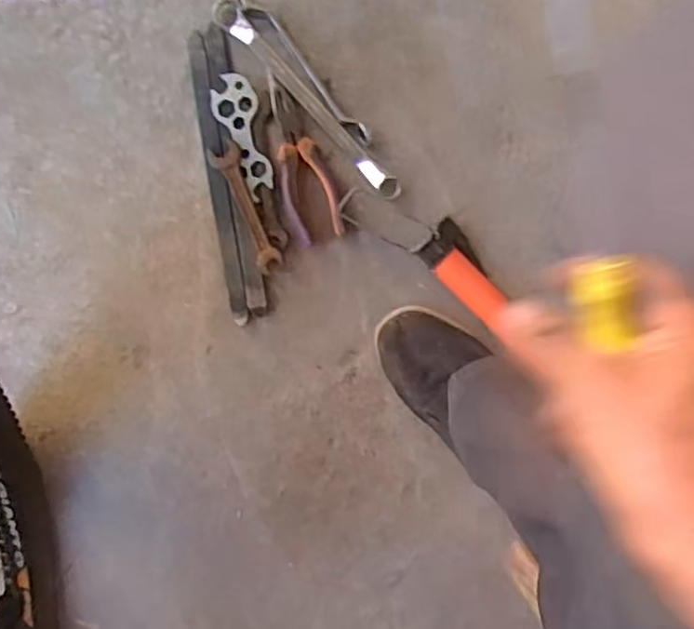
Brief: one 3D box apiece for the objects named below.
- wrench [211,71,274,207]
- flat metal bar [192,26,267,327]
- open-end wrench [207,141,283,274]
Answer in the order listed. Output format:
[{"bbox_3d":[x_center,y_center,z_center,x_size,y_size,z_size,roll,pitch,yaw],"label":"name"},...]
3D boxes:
[{"bbox_3d":[-0.099,-0.177,0.690,0.043,0.004,0.120,-19,98,-1],"label":"wrench"},{"bbox_3d":[-0.117,-0.135,0.696,0.037,0.011,0.282,-7,97,-3],"label":"flat metal bar"},{"bbox_3d":[-0.099,-0.107,0.700,0.031,0.006,0.130,-24,98,-1],"label":"open-end wrench"}]

